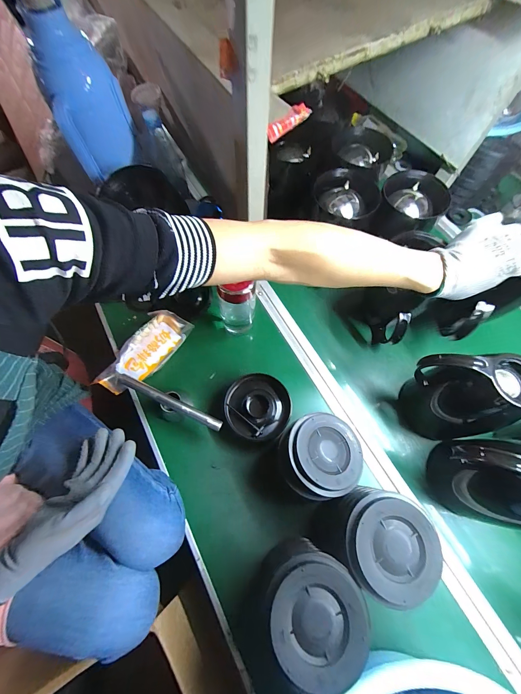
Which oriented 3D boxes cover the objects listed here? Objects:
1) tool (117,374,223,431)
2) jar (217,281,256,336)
[{"bbox_3d":[-0.158,0.094,0.470,0.197,0.012,0.019,23,67,7],"label":"tool"},{"bbox_3d":[-0.046,-0.077,0.511,0.068,0.152,0.058,-3,67,-4],"label":"jar"}]

